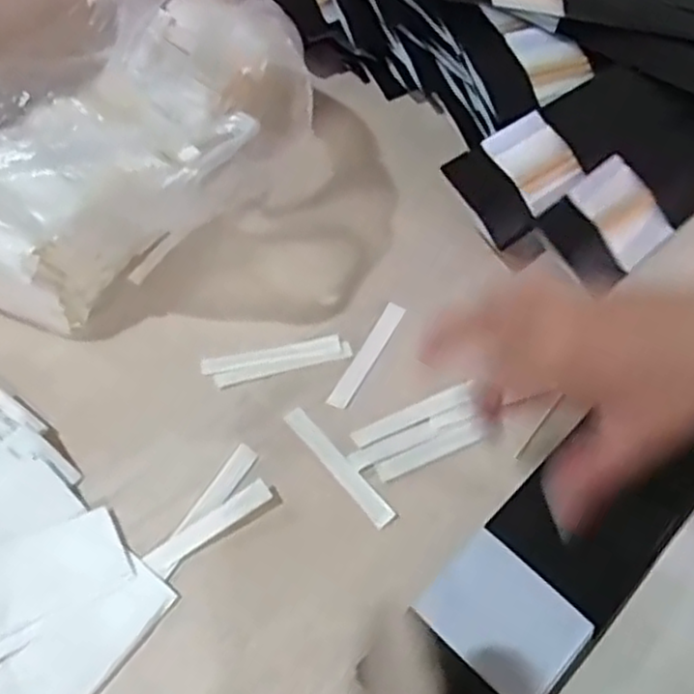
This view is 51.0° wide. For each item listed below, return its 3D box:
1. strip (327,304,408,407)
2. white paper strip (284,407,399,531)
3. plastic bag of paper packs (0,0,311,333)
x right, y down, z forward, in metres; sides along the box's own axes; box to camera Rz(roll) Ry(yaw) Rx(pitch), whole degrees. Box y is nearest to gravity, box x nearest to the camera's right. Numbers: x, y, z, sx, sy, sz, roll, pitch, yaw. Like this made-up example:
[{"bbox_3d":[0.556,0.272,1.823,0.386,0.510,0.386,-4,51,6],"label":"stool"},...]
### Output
[{"bbox_3d":[0.014,0.005,0.483,0.015,0.004,0.083,23,67,26],"label":"strip"},{"bbox_3d":[-0.005,0.072,0.441,0.014,0.004,0.091,-34,65,-22],"label":"white paper strip"},{"bbox_3d":[-0.161,-0.143,0.485,0.167,0.123,0.272,35,62,18],"label":"plastic bag of paper packs"}]

